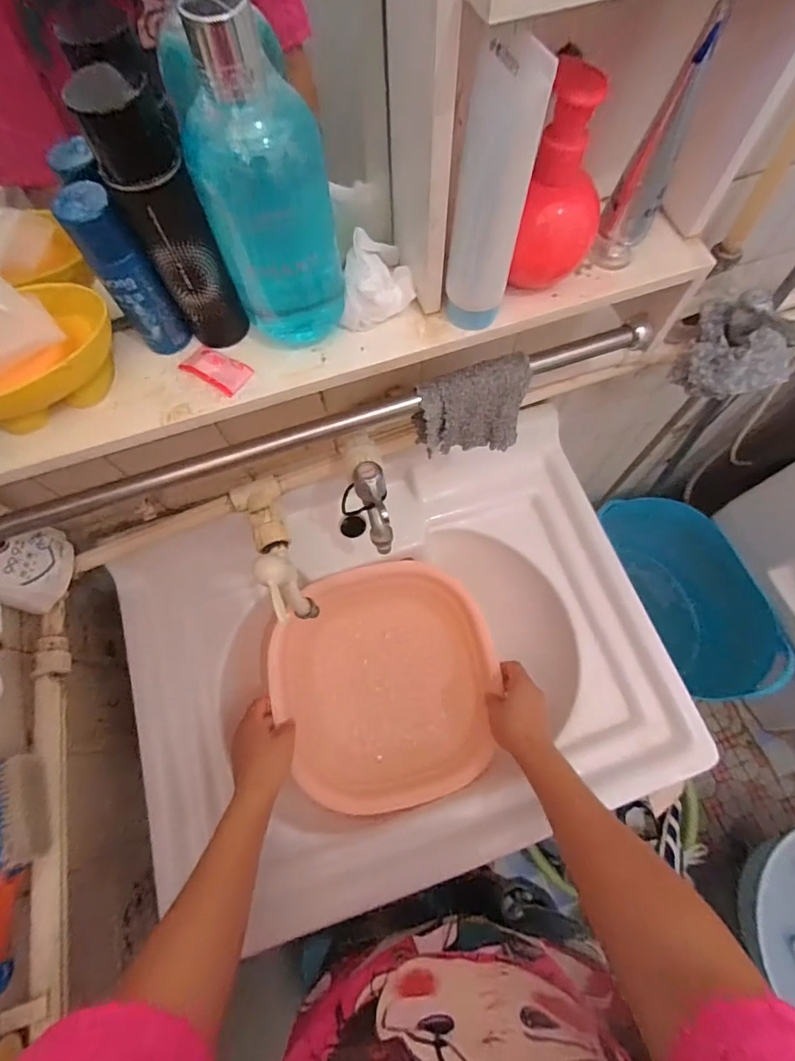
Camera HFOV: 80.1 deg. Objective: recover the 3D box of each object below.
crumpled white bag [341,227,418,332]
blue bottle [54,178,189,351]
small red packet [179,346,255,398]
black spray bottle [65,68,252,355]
[{"bbox_3d":[-0.010,-0.171,0.321,0.043,0.033,0.063,11,69,6],"label":"crumpled white bag"},{"bbox_3d":[-0.161,-0.153,0.283,0.029,0.099,0.026,-31,70,-10],"label":"blue bottle"},{"bbox_3d":[-0.123,-0.110,0.320,0.045,0.007,0.025,28,71,12],"label":"small red packet"},{"bbox_3d":[-0.125,-0.166,0.270,0.038,0.137,0.034,-23,69,-7],"label":"black spray bottle"}]

